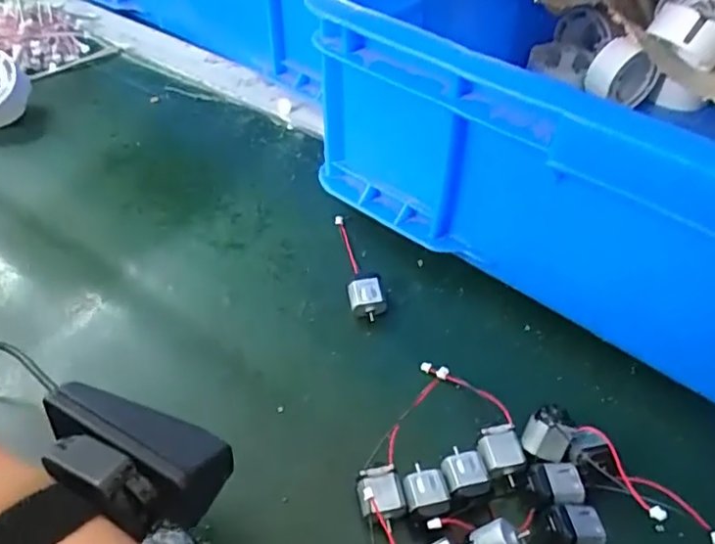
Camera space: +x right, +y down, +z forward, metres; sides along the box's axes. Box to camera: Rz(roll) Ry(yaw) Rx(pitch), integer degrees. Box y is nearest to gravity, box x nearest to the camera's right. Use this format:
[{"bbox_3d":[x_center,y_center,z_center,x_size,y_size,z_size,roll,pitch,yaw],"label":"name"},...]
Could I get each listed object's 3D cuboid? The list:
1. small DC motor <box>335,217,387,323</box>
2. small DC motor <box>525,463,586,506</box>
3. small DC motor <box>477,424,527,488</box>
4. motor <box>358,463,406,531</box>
[{"bbox_3d":[0.000,-0.005,0.364,0.019,0.017,0.082,-8,50,-7],"label":"small DC motor"},{"bbox_3d":[0.088,0.096,0.272,0.024,0.013,0.019,-2,49,-2],"label":"small DC motor"},{"bbox_3d":[0.067,0.087,0.284,0.019,0.015,0.025,-8,50,-8],"label":"small DC motor"},{"bbox_3d":[0.010,0.100,0.268,0.020,0.014,0.025,-9,50,-8],"label":"motor"}]

